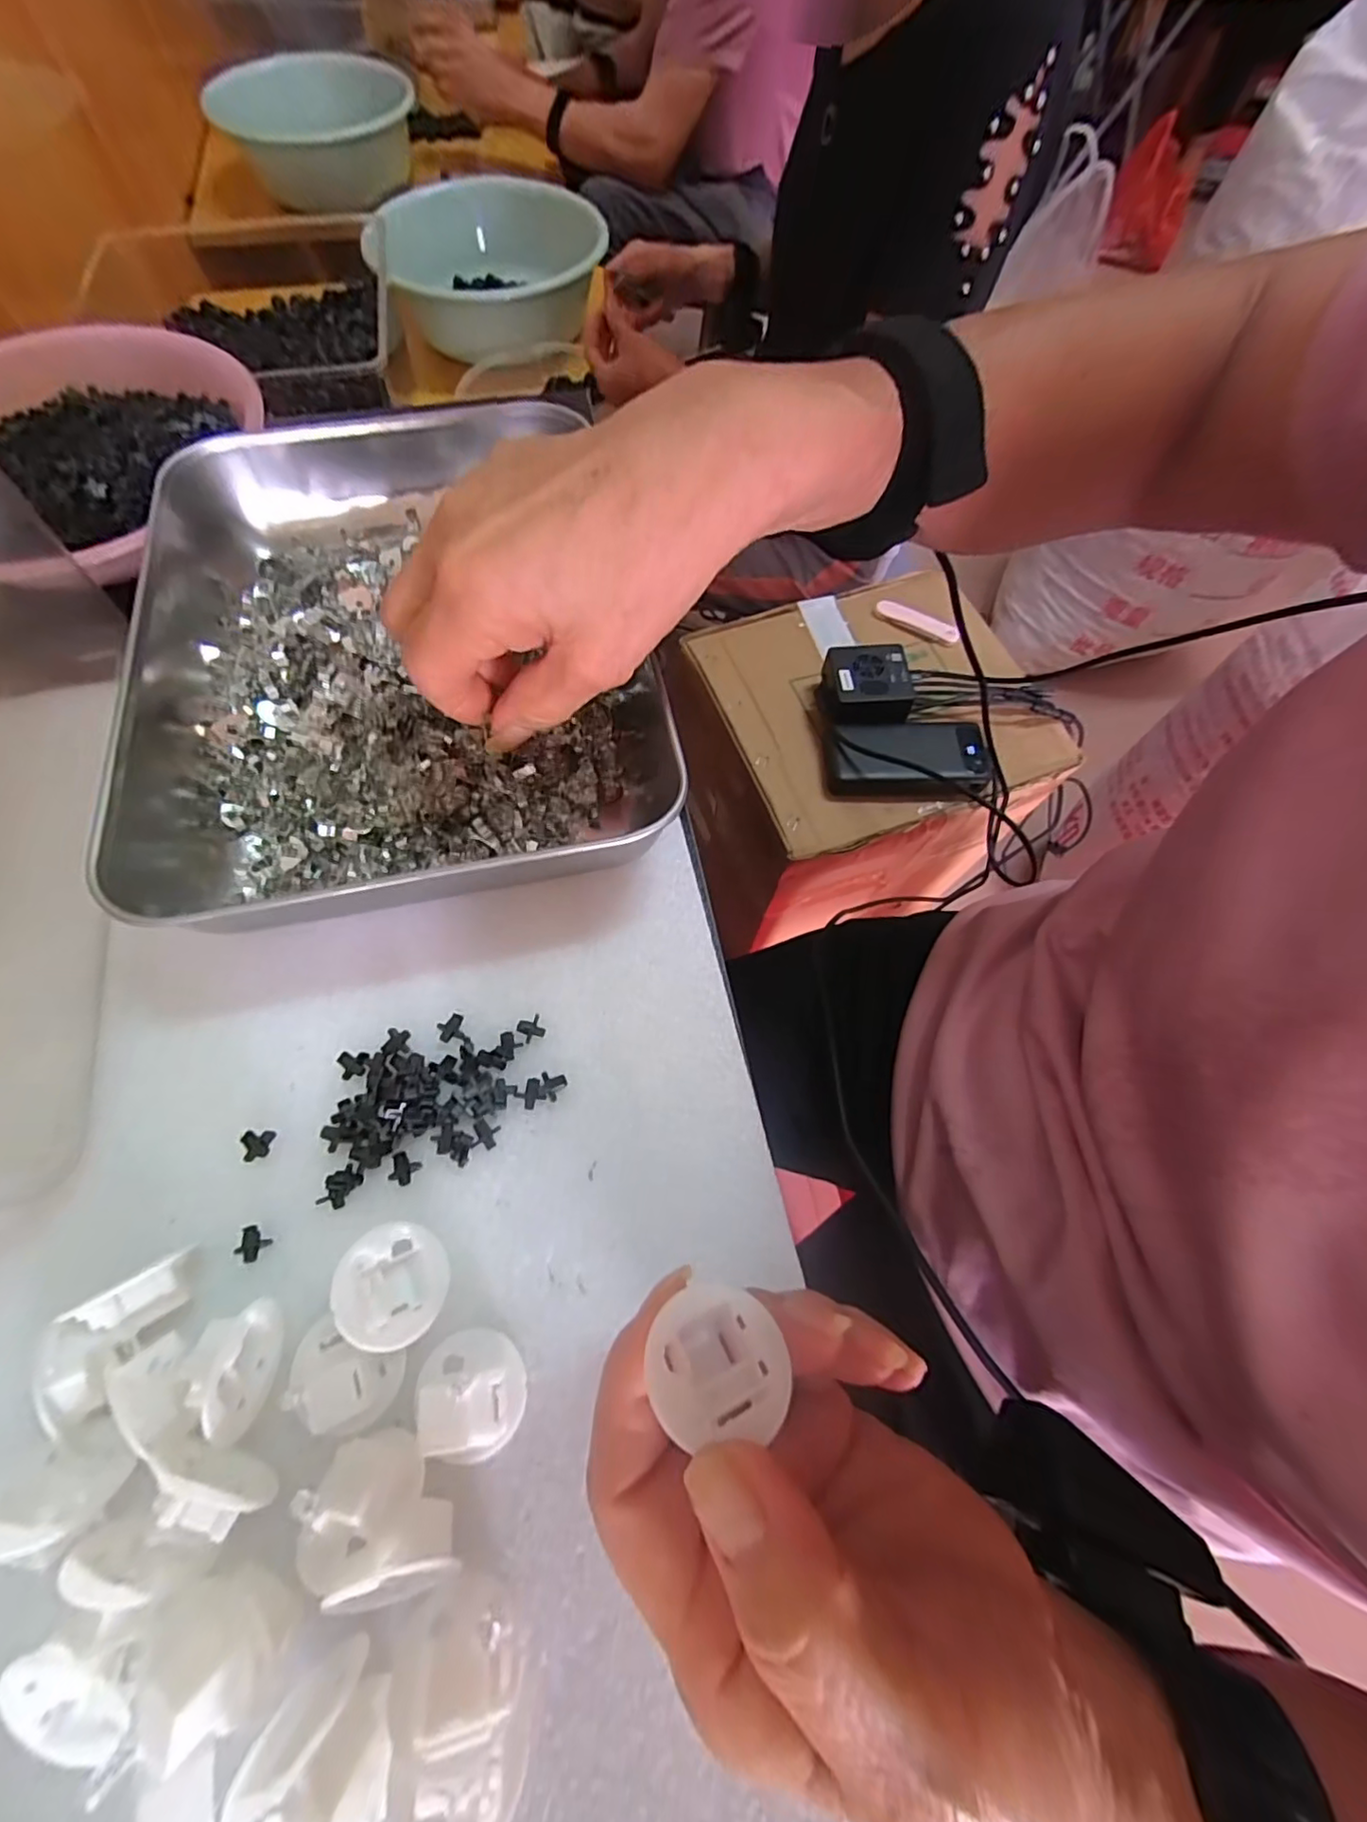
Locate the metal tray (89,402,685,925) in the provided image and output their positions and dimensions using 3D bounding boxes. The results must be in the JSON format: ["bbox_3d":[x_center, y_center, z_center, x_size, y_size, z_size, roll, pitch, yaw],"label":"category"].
[{"bbox_3d":[-0.127,-0.114,0.263,0.228,0.041,0.248,-13,69,-7],"label":"metal tray"}]

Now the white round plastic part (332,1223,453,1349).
[{"bbox_3d":[-0.091,0.114,0.182,0.031,0.017,0.032,30,36,-24],"label":"white round plastic part"}]

